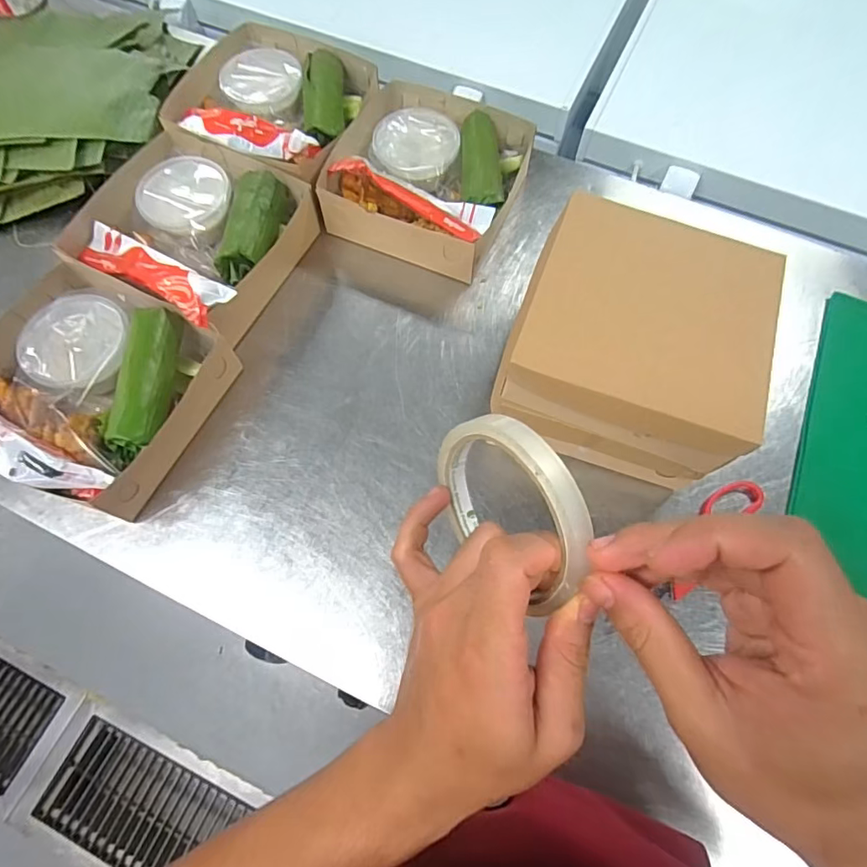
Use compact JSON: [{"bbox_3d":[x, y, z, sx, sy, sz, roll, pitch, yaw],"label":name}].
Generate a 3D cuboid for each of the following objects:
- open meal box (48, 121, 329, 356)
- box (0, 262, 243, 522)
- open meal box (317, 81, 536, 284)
[{"bbox_3d":[-0.274,-0.228,0.592,0.221,0.086,0.217,23,70,9],"label":"open meal box"},{"bbox_3d":[-0.344,-0.047,0.519,0.215,0.079,0.209,25,71,9],"label":"box"},{"bbox_3d":[-0.004,-0.314,0.635,0.218,0.082,0.239,19,70,7],"label":"open meal box"}]

